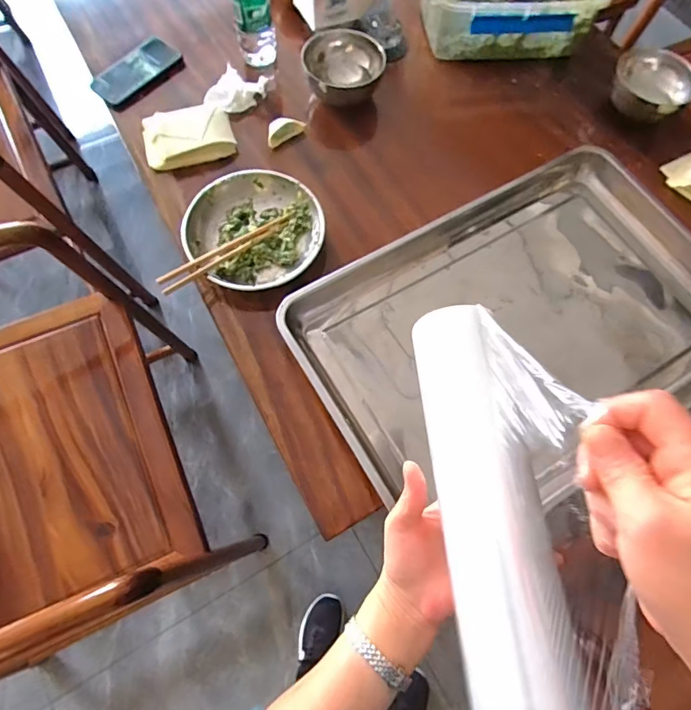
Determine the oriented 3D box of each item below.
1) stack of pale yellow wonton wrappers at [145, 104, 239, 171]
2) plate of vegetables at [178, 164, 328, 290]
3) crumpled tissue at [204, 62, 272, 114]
[{"bbox_3d":[-0.245,-0.339,0.704,0.135,0.026,0.100,-24,72,-12],"label":"stack of pale yellow wonton wrappers"},{"bbox_3d":[-0.126,-0.177,0.642,0.181,0.037,0.181,1,69,-3],"label":"plate of vegetables"},{"bbox_3d":[-0.177,-0.440,0.743,0.074,0.028,0.094,23,70,6],"label":"crumpled tissue"}]

